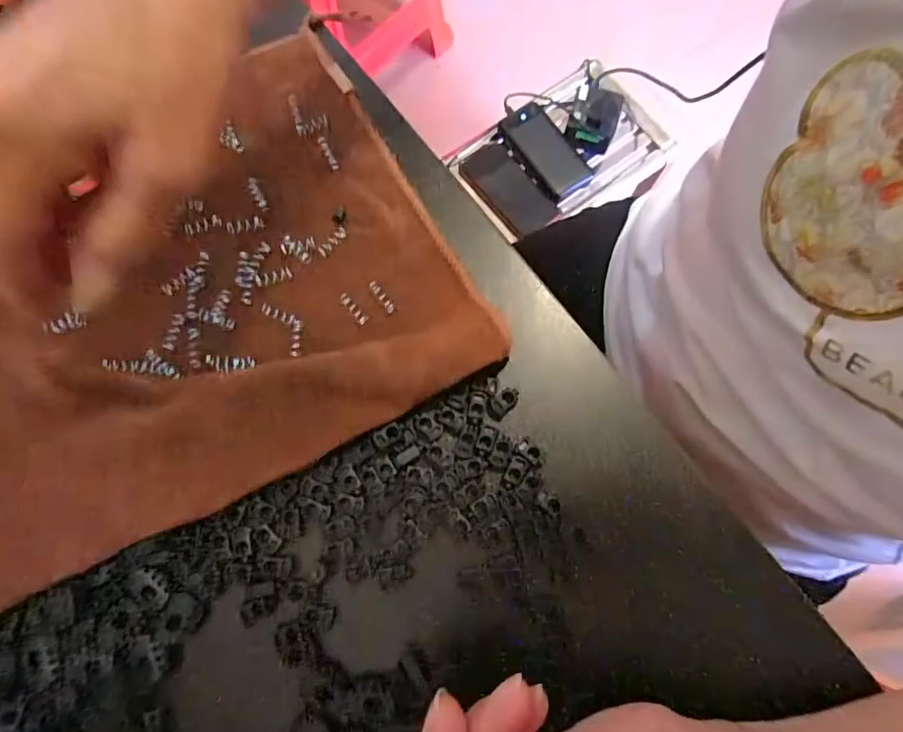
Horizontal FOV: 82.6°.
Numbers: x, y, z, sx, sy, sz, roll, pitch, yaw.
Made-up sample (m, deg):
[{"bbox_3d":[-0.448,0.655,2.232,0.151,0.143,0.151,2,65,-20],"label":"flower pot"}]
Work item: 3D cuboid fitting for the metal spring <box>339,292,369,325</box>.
[{"bbox_3d":[-0.051,-0.030,0.265,0.006,0.004,0.020,-40,79,-10],"label":"metal spring"}]

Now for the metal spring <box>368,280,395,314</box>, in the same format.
[{"bbox_3d":[-0.036,-0.037,0.267,0.005,0.004,0.020,-35,78,-9],"label":"metal spring"}]

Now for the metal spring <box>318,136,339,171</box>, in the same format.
[{"bbox_3d":[-0.070,-0.120,0.287,0.005,0.004,0.021,-26,77,-7],"label":"metal spring"}]

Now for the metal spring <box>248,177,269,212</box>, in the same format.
[{"bbox_3d":[-0.106,-0.094,0.280,0.006,0.004,0.020,-27,77,-7],"label":"metal spring"}]

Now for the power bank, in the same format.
[{"bbox_3d":[0.146,-0.334,0.777,0.070,0.022,0.149,-35,79,-8],"label":"power bank"}]

